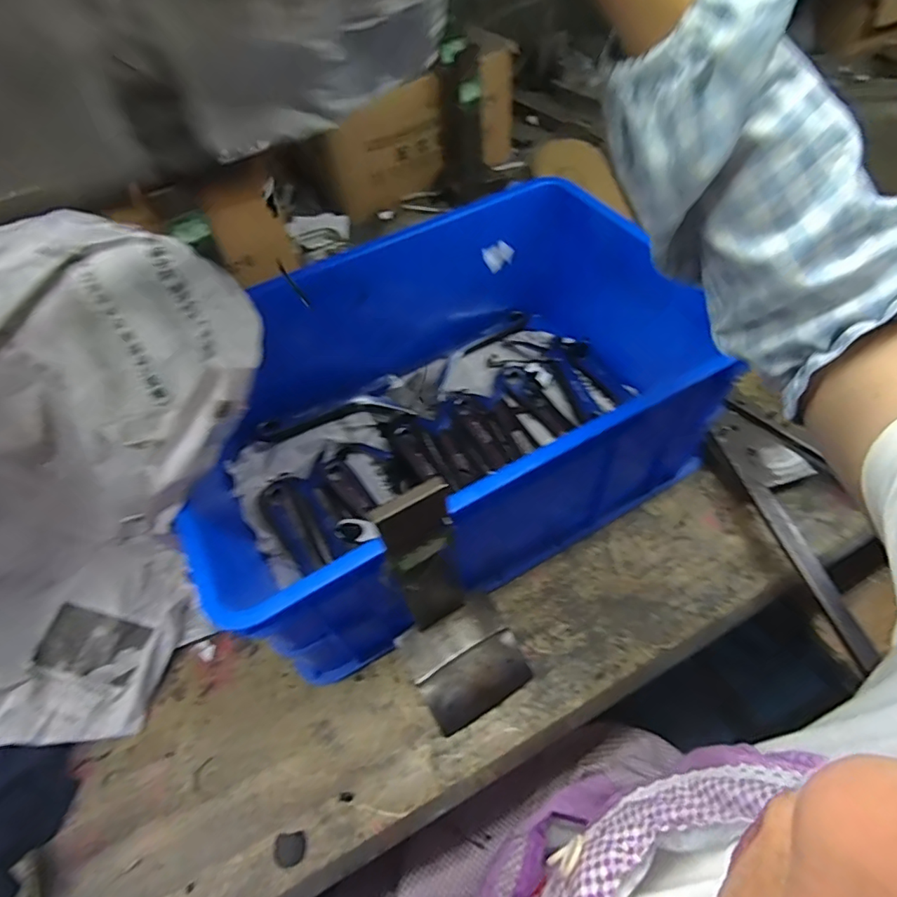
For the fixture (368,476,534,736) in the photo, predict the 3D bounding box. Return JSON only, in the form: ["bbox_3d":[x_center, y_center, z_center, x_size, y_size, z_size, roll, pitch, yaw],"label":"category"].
[{"bbox_3d":[0.007,0.130,0.396,0.100,0.260,0.102,-29,57,-16],"label":"fixture"}]

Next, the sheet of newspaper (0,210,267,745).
[{"bbox_3d":[-0.355,0.036,0.463,0.426,0.314,0.322,-30,58,-16],"label":"sheet of newspaper"}]

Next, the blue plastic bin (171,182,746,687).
[{"bbox_3d":[0.007,-0.059,0.580,0.529,0.188,0.364,-26,57,-14],"label":"blue plastic bin"}]

